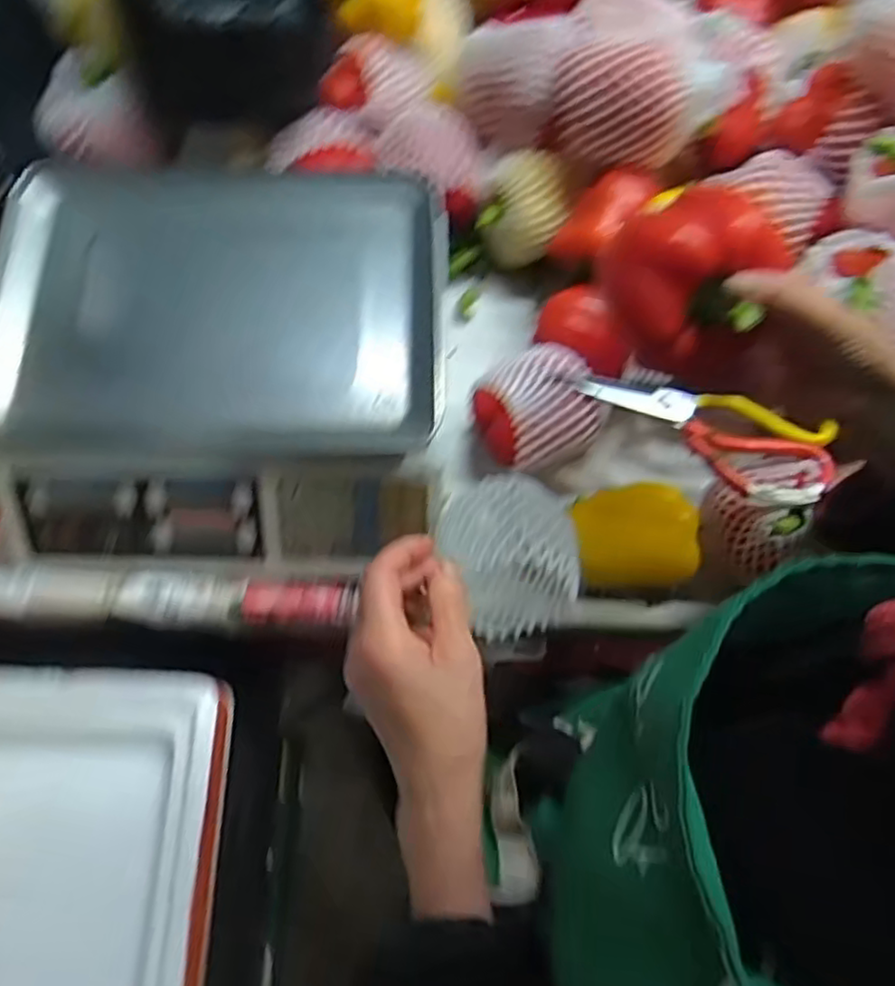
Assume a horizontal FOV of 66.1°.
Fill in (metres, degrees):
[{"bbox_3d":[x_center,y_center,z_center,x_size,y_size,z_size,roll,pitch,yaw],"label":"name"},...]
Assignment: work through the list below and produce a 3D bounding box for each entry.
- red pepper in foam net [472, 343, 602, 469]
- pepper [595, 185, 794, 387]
[{"bbox_3d":[0.074,-0.064,0.576,0.087,0.078,0.087,0,70,-1],"label":"red pepper in foam net"},{"bbox_3d":[0.135,-0.118,0.385,0.090,0.069,0.074,30,72,9],"label":"pepper"}]

